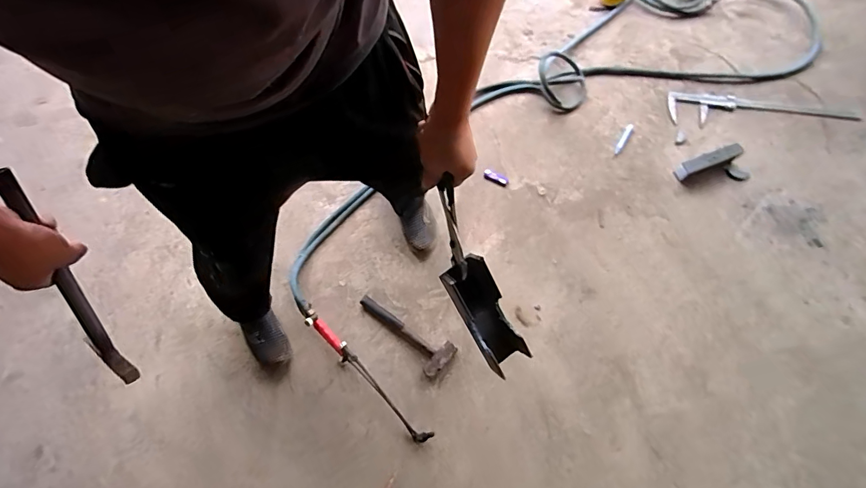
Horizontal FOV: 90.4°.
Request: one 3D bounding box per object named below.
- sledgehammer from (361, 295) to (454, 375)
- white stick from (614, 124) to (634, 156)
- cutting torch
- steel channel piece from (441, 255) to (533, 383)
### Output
[{"bbox_3d":[-0.088,0.255,1.256,0.311,0.039,0.106,35,75,9],"label":"sledgehammer"},{"bbox_3d":[0.654,-0.359,1.480,0.022,0.023,0.131,31,74,8],"label":"white stick"},{"bbox_3d":[-0.195,0.364,1.206,0.494,0.067,0.045,43,76,11],"label":"cutting torch"},{"bbox_3d":[0.084,0.114,0.665,0.069,0.043,0.195,-31,110,-10],"label":"steel channel piece"}]

